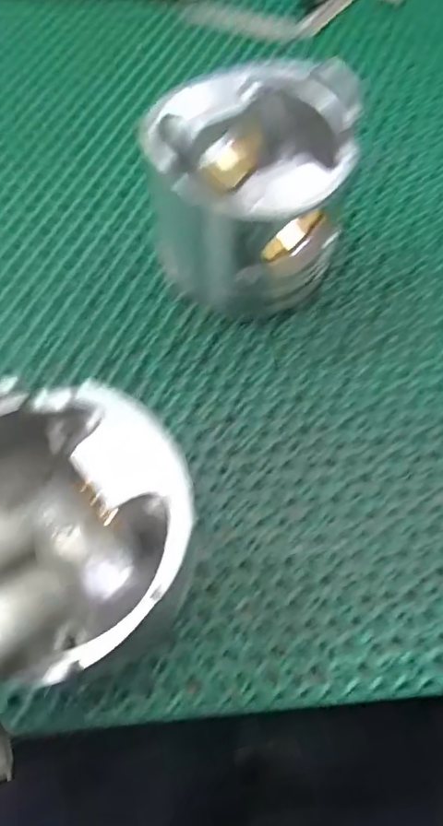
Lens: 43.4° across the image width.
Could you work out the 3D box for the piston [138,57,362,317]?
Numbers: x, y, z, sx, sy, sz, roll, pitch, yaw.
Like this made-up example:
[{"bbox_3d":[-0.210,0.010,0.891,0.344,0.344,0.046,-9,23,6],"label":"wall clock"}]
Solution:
[{"bbox_3d":[0.014,-0.126,0.329,0.110,0.097,0.110,8,66,4],"label":"piston"}]

